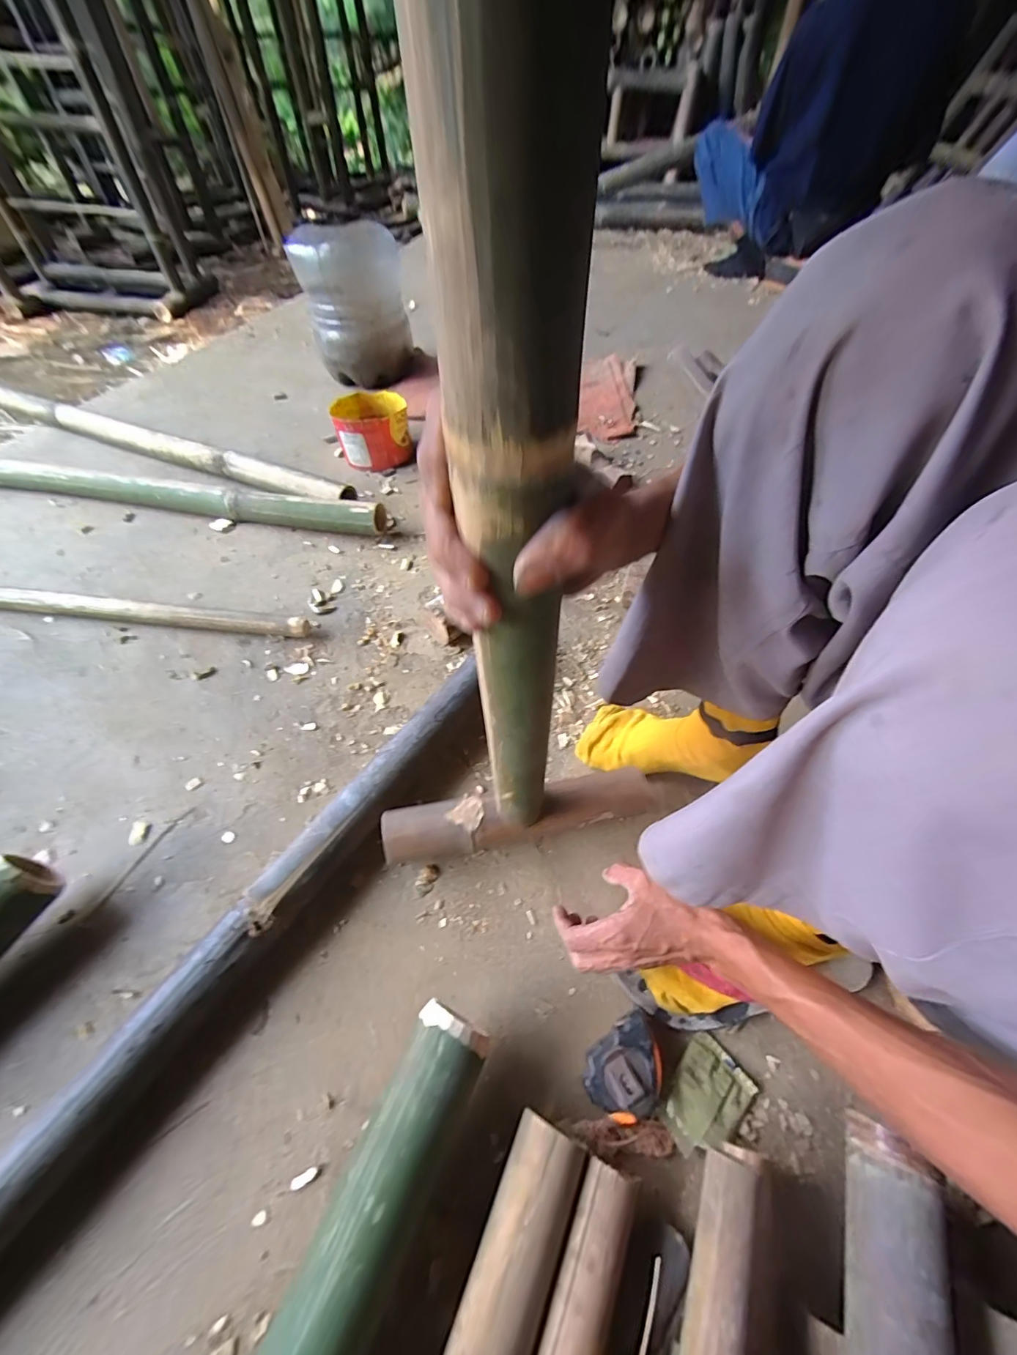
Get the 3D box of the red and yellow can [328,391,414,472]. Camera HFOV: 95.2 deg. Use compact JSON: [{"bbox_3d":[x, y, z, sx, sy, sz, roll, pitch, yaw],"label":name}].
[{"bbox_3d":[-0.286,-0.518,0.982,0.151,0.104,0.151,-10,54,-8],"label":"red and yellow can"}]

